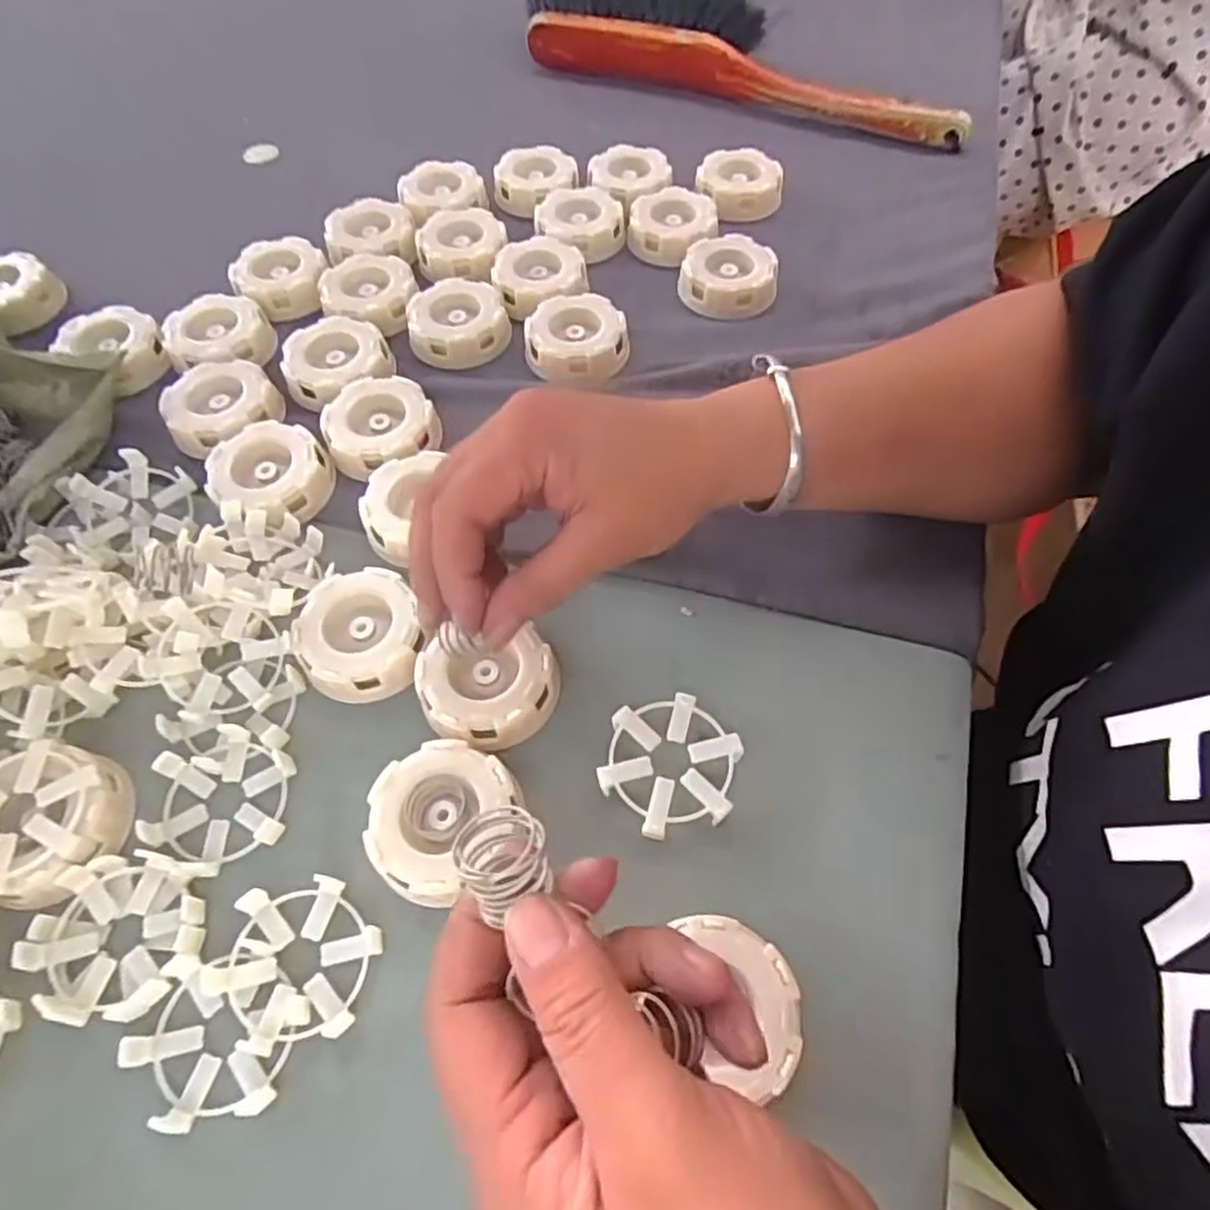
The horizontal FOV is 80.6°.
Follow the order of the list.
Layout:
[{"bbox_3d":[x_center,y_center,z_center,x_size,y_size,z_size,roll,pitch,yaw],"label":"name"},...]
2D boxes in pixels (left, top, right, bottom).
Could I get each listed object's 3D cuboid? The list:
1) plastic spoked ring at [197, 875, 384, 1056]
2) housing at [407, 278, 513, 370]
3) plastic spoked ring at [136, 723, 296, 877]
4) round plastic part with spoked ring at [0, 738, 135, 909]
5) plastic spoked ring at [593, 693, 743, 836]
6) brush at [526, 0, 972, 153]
[{"bbox_3d":[-0.118,0.135,0.271,0.056,0.010,0.060,0,59,1],"label":"plastic spoked ring"},{"bbox_3d":[-0.092,-0.177,0.448,0.059,0.024,0.059,0,59,1],"label":"housing"},{"bbox_3d":[-0.162,0.081,0.301,0.054,0.010,0.060,-1,59,0],"label":"plastic spoked ring"},{"bbox_3d":[-0.228,0.087,0.290,0.057,0.023,0.058,0,59,1],"label":"round plastic part with spoked ring"},{"bbox_3d":[0.028,0.069,0.305,0.060,0.016,0.055,0,59,1],"label":"plastic spoked ring"},{"bbox_3d":[0.117,-0.471,0.596,0.385,0.051,0.094,20,62,13],"label":"brush"}]

